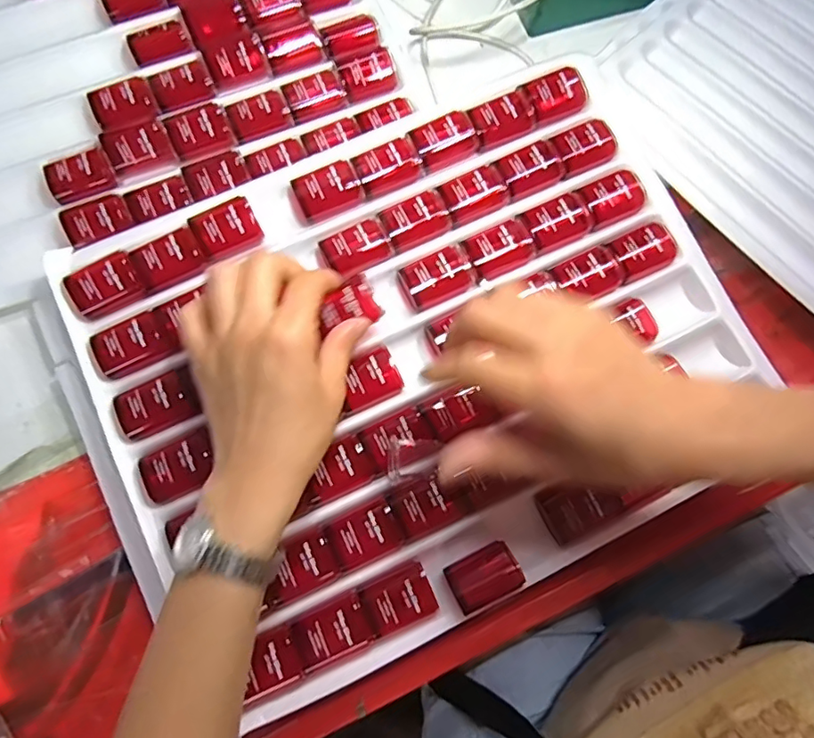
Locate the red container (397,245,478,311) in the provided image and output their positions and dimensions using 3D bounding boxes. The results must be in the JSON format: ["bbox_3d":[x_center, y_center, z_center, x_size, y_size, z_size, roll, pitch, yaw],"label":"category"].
[{"bbox_3d":[0.020,-0.058,0.350,0.044,0.012,0.029,-23,81,-7],"label":"red container"}]

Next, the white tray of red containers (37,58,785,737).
[{"bbox_3d":[0.006,-0.011,0.345,0.395,0.044,0.310,-27,77,-8],"label":"white tray of red containers"}]

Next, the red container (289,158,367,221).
[{"bbox_3d":[-0.053,-0.117,0.364,0.043,0.022,0.026,-28,82,-8],"label":"red container"}]

